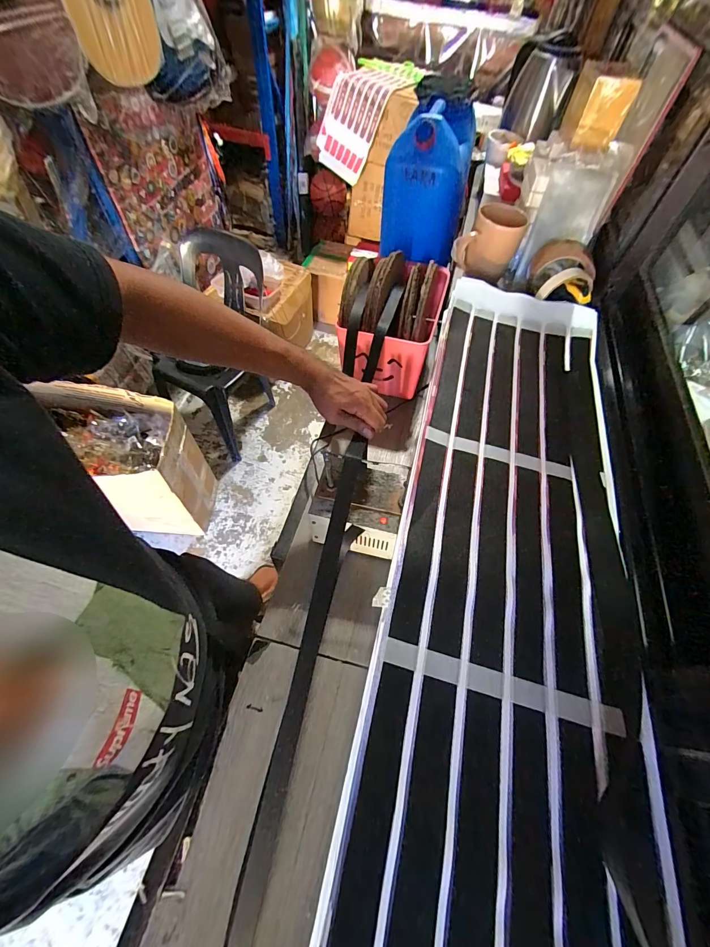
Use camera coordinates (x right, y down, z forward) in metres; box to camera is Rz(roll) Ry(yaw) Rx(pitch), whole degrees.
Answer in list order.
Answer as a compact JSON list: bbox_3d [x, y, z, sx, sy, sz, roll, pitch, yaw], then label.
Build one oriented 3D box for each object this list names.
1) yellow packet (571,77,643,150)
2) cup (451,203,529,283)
[{"bbox_3d":[0.367,-0.530,0.527,0.059,0.072,0.012,20,60,8],"label":"yellow packet"},{"bbox_3d":[0.220,-0.376,0.593,0.092,0.096,0.082,24,60,10],"label":"cup"}]

